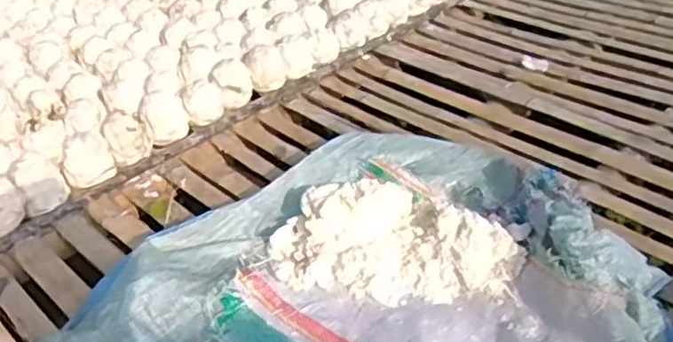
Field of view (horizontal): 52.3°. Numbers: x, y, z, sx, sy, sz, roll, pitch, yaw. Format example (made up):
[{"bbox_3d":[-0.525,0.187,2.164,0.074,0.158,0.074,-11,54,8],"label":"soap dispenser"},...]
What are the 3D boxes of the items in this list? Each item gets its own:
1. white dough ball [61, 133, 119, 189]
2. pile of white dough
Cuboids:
[{"bbox_3d":[-0.437,-0.017,1.206,0.087,0.083,0.067,-24,40,-25],"label":"white dough ball"},{"bbox_3d":[0.083,0.094,1.013,0.362,0.078,0.194,1,36,8],"label":"pile of white dough"}]

